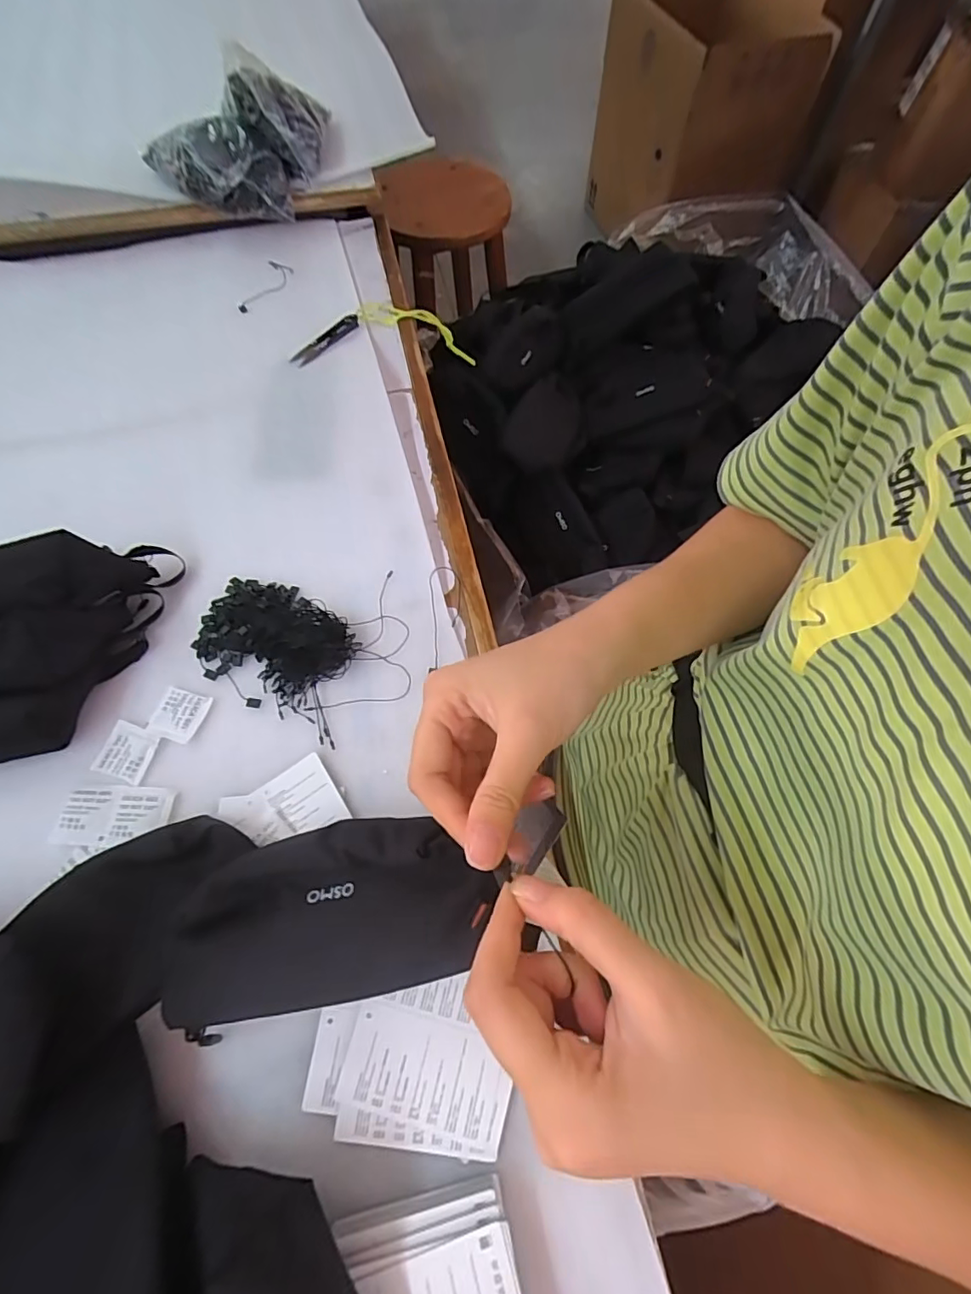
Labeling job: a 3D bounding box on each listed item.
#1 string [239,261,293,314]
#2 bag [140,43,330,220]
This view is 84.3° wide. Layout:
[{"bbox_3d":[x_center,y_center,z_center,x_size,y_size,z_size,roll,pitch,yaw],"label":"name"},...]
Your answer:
[{"bbox_3d":[-0.260,-0.423,0.633,0.029,0.007,0.091,21,71,8],"label":"string"},{"bbox_3d":[-0.286,-0.596,0.639,0.222,0.118,0.133,-21,68,-10],"label":"bag"}]

